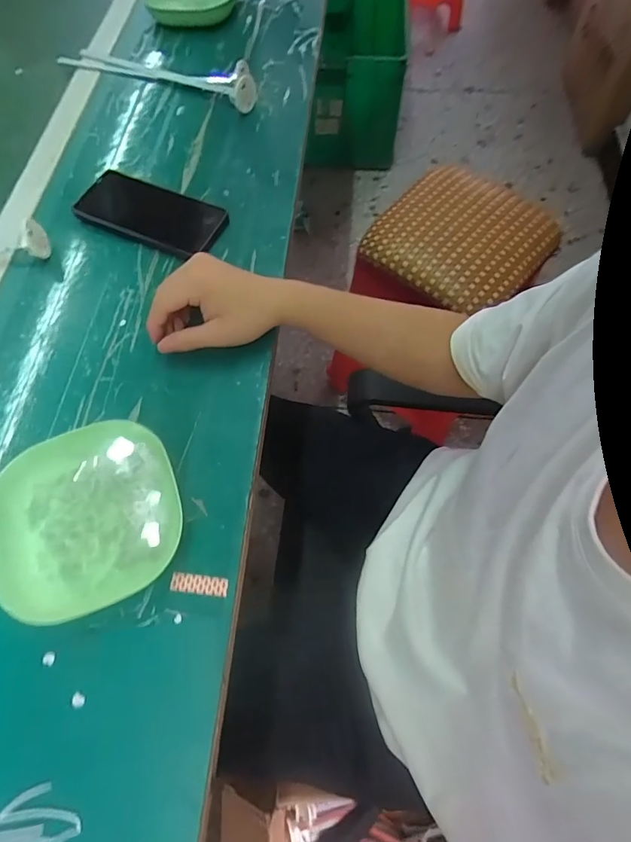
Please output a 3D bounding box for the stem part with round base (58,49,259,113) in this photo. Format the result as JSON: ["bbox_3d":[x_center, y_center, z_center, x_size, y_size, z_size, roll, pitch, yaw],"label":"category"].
[{"bbox_3d":[-0.215,-0.478,0.590,0.300,0.035,0.045,23,68,11],"label":"stem part with round base"}]

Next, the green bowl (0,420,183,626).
[{"bbox_3d":[-0.178,0.077,0.348,0.133,0.035,0.132,-20,67,-7],"label":"green bowl"}]

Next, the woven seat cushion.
[{"bbox_3d":[0.271,-0.329,0.774,0.269,0.043,0.279,39,72,17],"label":"woven seat cushion"}]

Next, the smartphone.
[{"bbox_3d":[-0.188,-0.234,0.491,0.169,0.015,0.078,24,69,12],"label":"smartphone"}]

